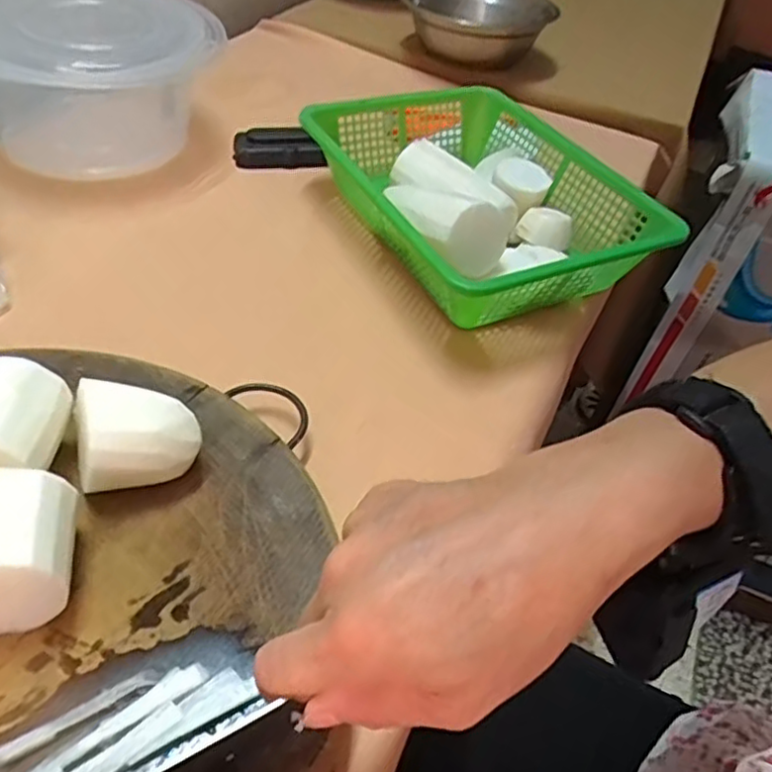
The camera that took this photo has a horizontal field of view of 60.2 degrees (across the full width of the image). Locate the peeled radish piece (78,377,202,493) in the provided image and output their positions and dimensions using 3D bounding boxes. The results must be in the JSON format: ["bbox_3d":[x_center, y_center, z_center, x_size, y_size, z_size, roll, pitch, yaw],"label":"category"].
[{"bbox_3d":[-0.126,0.029,0.345,0.057,0.048,0.050,-3,45,-10],"label":"peeled radish piece"}]

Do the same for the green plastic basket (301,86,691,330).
[{"bbox_3d":[0.073,-0.174,0.606,0.224,0.075,0.323,-18,50,-23],"label":"green plastic basket"}]

